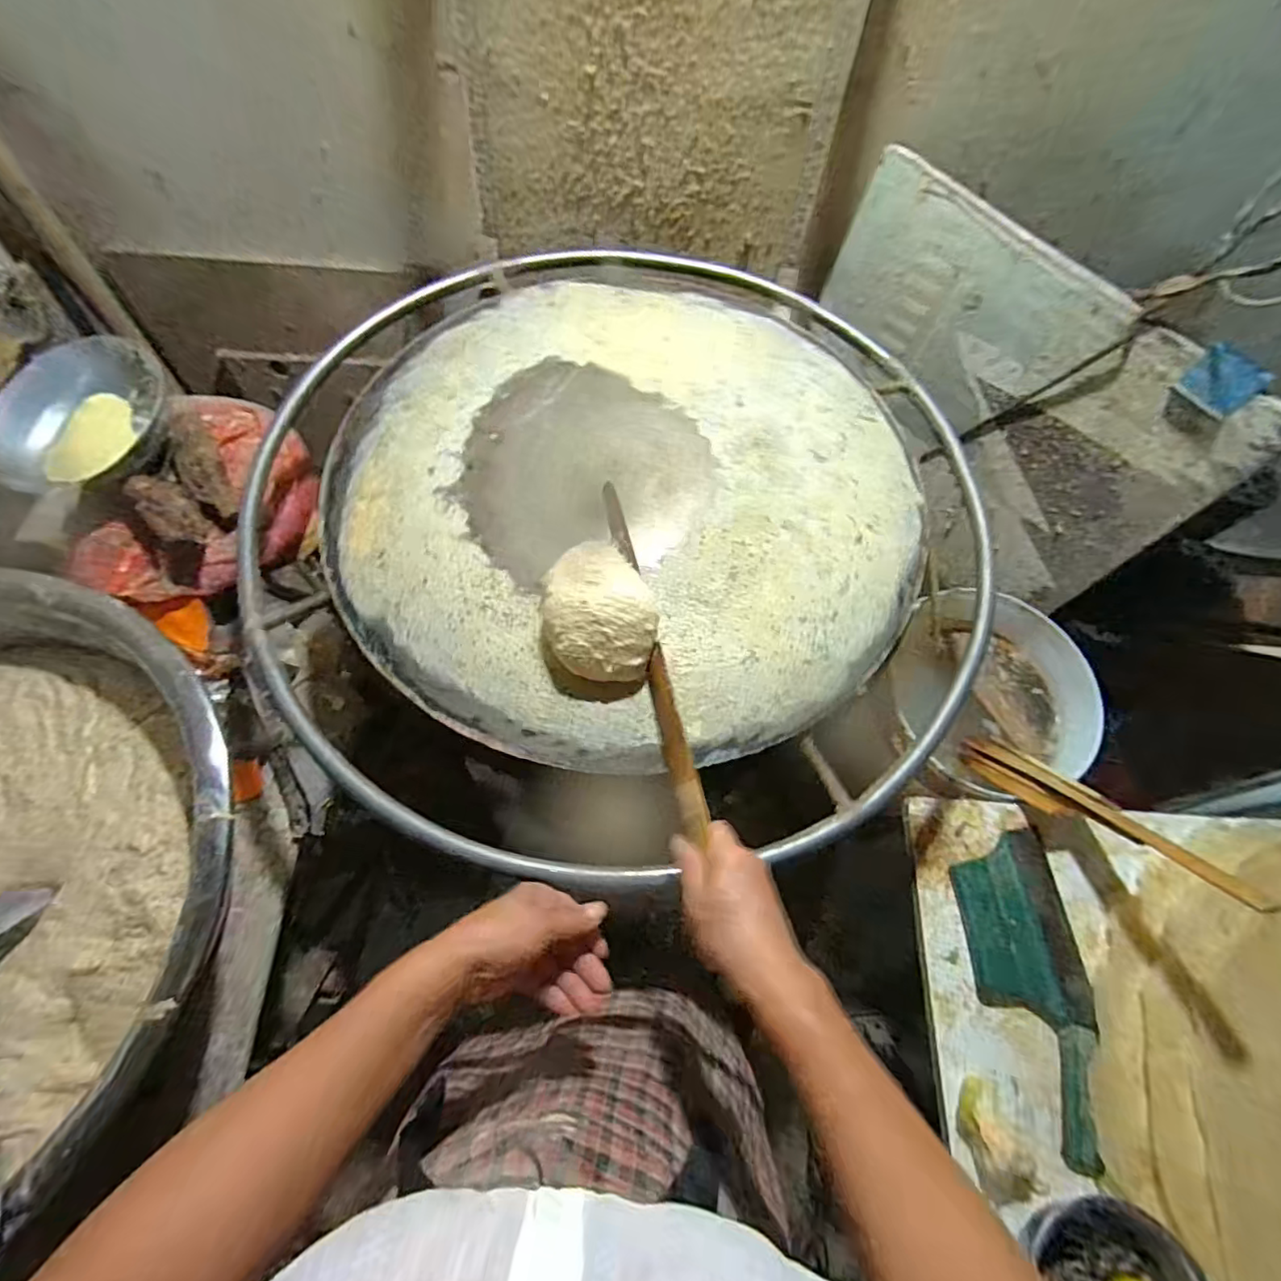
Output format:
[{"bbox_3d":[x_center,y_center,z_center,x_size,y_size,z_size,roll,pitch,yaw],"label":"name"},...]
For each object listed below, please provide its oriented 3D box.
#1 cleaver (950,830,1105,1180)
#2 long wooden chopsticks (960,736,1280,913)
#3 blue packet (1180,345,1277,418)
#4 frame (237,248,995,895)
[{"bbox_3d":[0.418,0.365,0.633,0.121,0.019,0.300,-2,65,-4],"label":"cleaver"},{"bbox_3d":[0.489,0.183,0.661,0.054,0.319,0.027,-16,106,-10],"label":"long wooden chopsticks"},{"bbox_3d":[0.636,-0.283,0.654,0.012,0.058,0.066,-26,69,-15],"label":"blue packet"},{"bbox_3d":[-0.013,-0.165,0.676,0.817,0.046,0.814,-11,66,-8],"label":"frame"}]

